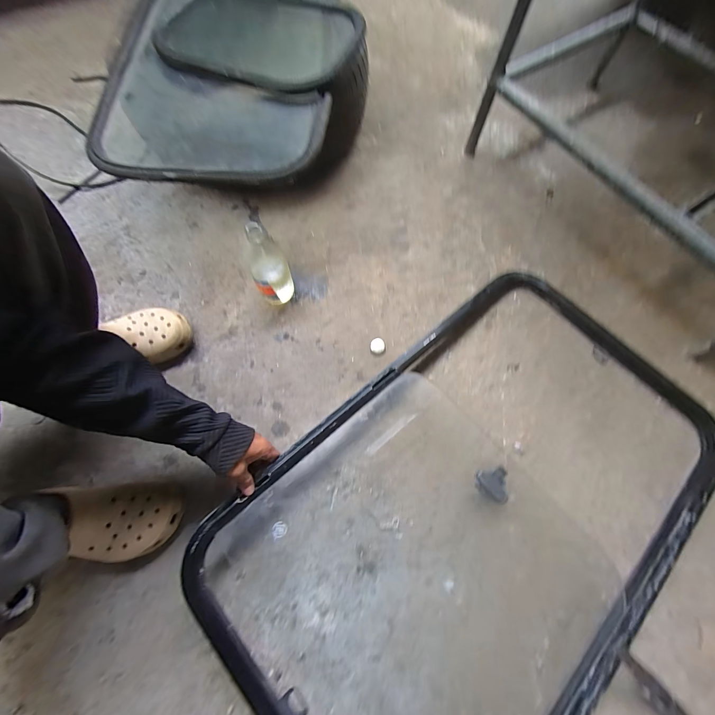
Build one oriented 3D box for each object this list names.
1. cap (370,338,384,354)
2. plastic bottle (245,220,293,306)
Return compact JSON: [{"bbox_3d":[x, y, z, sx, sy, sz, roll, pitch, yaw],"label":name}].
[{"bbox_3d":[0.038,-0.022,0.610,0.027,0.010,0.027,0,69,0],"label":"cap"},{"bbox_3d":[-0.158,-0.156,0.575,0.070,0.173,0.055,-18,71,-7],"label":"plastic bottle"}]

